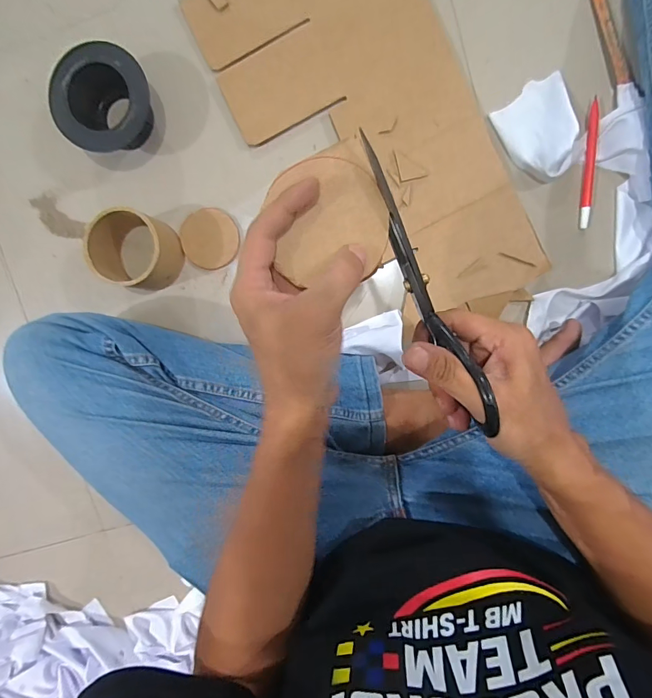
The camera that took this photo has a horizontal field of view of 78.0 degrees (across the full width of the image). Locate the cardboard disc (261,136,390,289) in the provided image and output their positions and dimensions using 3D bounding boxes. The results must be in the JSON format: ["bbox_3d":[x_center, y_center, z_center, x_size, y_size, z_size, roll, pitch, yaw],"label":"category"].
[{"bbox_3d":[0.001,-0.090,0.267,0.074,0.005,0.083,-11,97,1],"label":"cardboard disc"}]

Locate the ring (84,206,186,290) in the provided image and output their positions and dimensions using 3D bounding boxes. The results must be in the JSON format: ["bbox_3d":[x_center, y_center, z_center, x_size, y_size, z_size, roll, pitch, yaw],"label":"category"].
[{"bbox_3d":[-0.217,-0.113,0.460,0.084,0.066,0.081,0,96,4],"label":"ring"}]

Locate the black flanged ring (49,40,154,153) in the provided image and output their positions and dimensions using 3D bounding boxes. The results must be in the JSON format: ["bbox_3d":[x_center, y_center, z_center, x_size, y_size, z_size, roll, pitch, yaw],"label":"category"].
[{"bbox_3d":[-0.244,-0.275,0.453,0.104,0.057,0.096,0,96,4],"label":"black flanged ring"}]

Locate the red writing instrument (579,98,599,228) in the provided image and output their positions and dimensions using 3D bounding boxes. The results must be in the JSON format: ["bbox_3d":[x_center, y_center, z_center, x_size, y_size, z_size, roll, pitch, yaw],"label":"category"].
[{"bbox_3d":[0.289,-0.201,0.441,0.011,0.010,0.132,1,96,4],"label":"red writing instrument"}]

